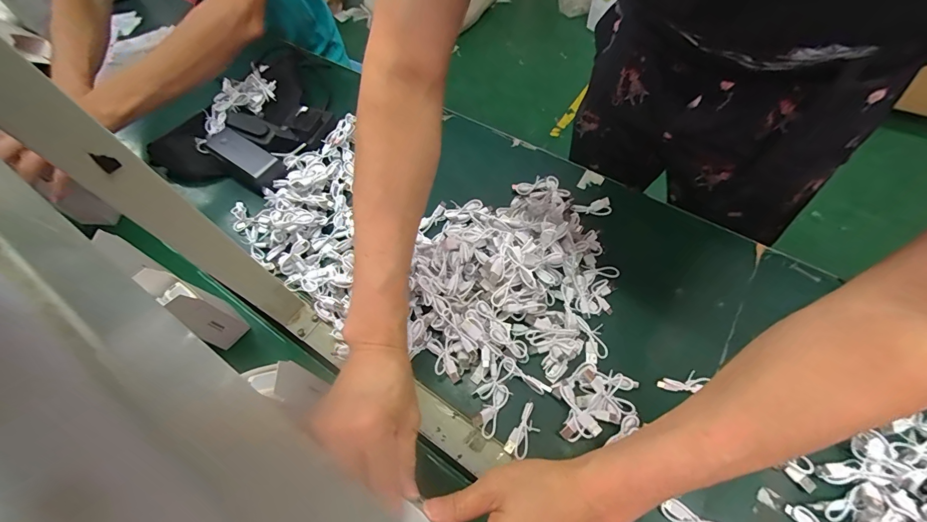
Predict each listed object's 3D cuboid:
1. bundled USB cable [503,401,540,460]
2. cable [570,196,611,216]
[{"bbox_3d":[0.067,0.186,0.434,0.025,0.011,0.057,28,67,17],"label":"bundled USB cable"},{"bbox_3d":[0.183,-0.073,0.565,0.056,0.012,0.025,-12,61,-3],"label":"cable"}]

